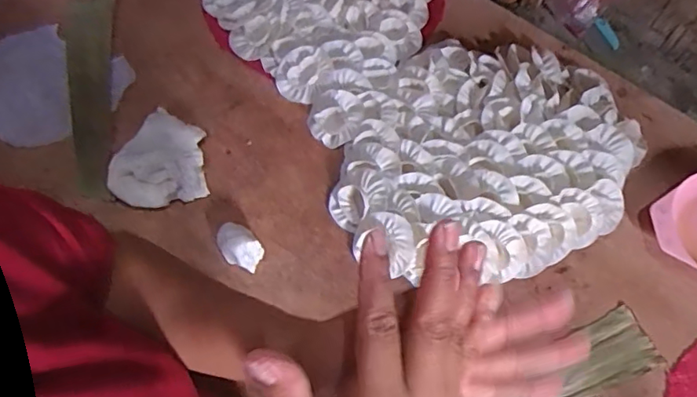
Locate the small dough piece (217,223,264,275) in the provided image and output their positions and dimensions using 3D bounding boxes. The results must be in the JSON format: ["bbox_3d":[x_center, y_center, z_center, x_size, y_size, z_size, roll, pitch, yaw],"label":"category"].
[{"bbox_3d":[-0.120,0.055,0.603,0.058,0.034,0.037,41,69,17],"label":"small dough piece"}]

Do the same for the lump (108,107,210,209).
[{"bbox_3d":[-0.204,-0.048,0.627,0.089,0.057,0.124,13,64,4],"label":"lump"}]

